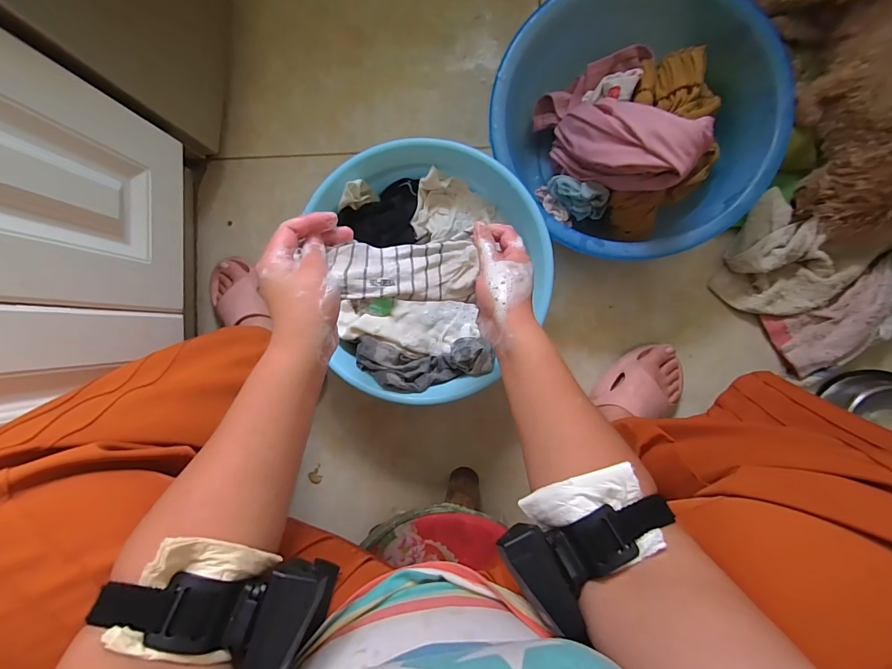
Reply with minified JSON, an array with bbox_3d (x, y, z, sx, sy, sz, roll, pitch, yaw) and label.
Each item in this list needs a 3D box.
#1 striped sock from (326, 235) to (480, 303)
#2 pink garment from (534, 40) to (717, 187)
[{"bbox_3d":[-0.035,-0.059,0.358,0.130,0.021,0.061,-5,89,-21],"label":"striped sock"},{"bbox_3d":[0.233,-0.272,0.504,0.160,0.085,0.251,-22,52,2],"label":"pink garment"}]

